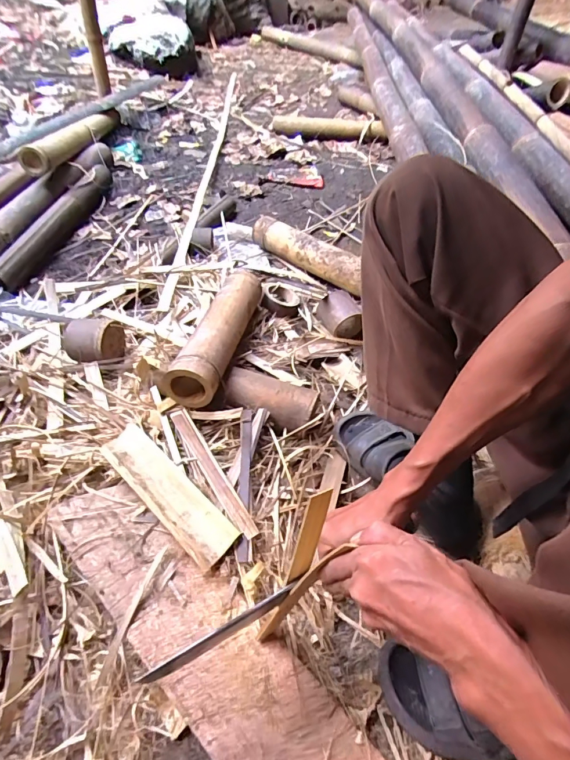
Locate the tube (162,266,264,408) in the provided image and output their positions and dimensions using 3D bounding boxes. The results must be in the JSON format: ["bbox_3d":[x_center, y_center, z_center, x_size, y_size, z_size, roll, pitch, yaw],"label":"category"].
[{"bbox_3d":[-0.110,-0.103,0.713,0.077,0.079,0.329,9,51,9],"label":"tube"}]

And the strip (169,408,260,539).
[{"bbox_3d":[-0.108,0.128,0.585,0.024,0.007,0.234,-28,55,-20],"label":"strip"}]

